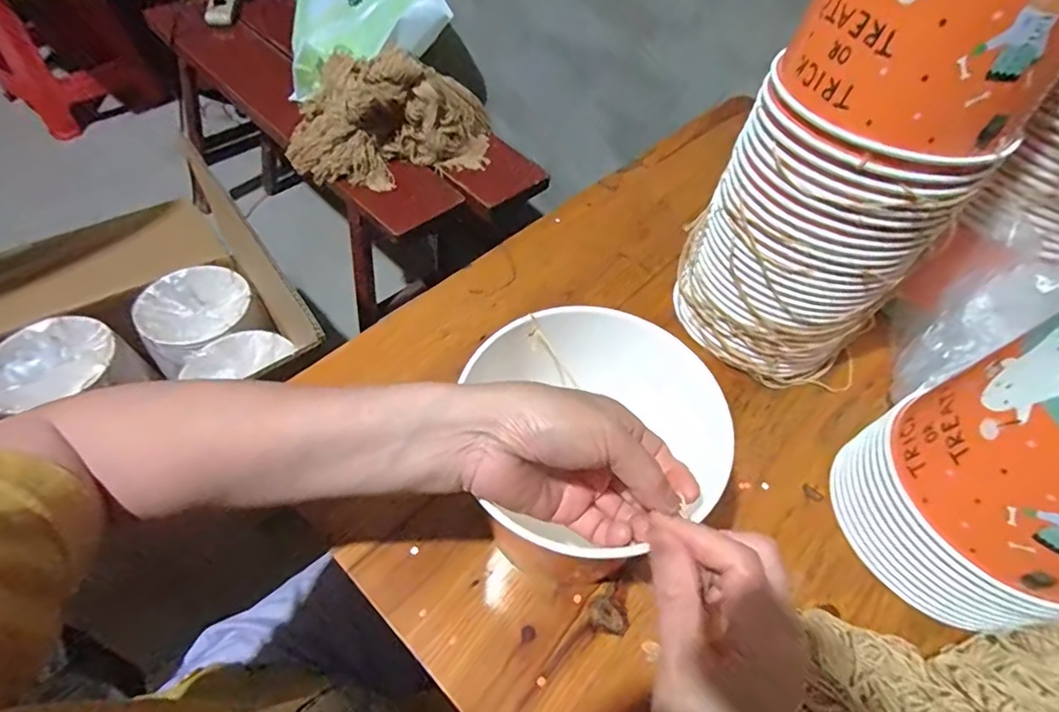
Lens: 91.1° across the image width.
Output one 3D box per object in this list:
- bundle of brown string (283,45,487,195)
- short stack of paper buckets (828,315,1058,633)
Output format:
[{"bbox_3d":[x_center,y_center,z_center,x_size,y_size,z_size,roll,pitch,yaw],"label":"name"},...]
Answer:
[{"bbox_3d":[-0.243,-0.414,0.925,0.367,0.173,0.135,-13,57,-16],"label":"bundle of brown string"},{"bbox_3d":[0.336,0.078,0.346,0.142,0.204,0.153,-18,58,-17],"label":"short stack of paper buckets"}]

